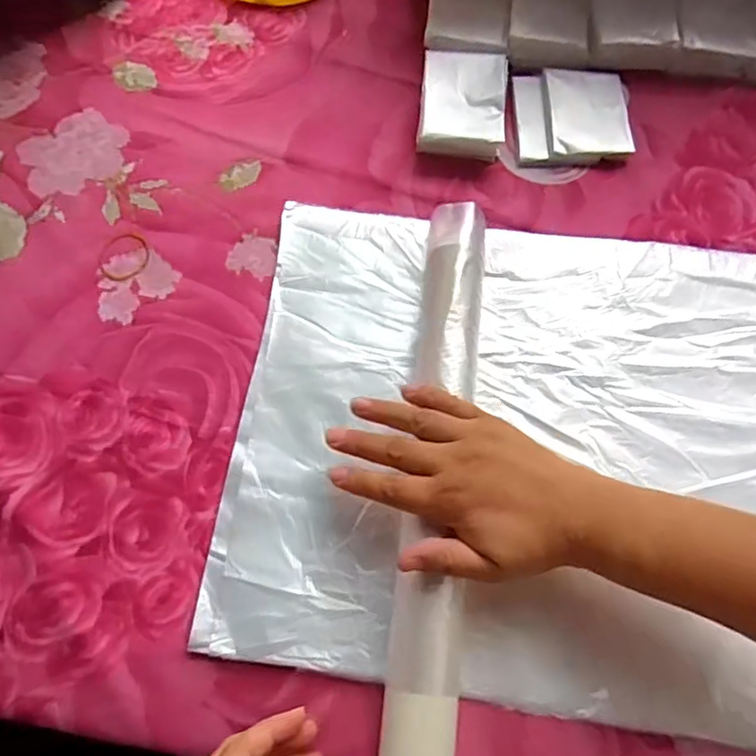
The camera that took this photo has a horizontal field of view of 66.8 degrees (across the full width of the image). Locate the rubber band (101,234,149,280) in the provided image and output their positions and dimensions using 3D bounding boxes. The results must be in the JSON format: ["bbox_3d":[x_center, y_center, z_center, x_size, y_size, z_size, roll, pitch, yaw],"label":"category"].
[{"bbox_3d":[-0.190,-0.091,0.429,0.036,0.004,0.039,0,70,1],"label":"rubber band"}]

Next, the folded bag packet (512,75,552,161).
[{"bbox_3d":[0.123,-0.209,0.457,0.024,0.012,0.081,0,70,1],"label":"folded bag packet"}]

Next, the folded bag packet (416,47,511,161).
[{"bbox_3d":[0.067,-0.216,0.458,0.065,0.033,0.085,6,70,3],"label":"folded bag packet"}]

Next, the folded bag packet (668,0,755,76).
[{"bbox_3d":[0.273,-0.290,0.472,0.063,0.031,0.086,5,70,3],"label":"folded bag packet"}]

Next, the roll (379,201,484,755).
[{"bbox_3d":[0.034,0.070,0.344,0.039,0.032,0.388,6,72,1],"label":"roll"}]

